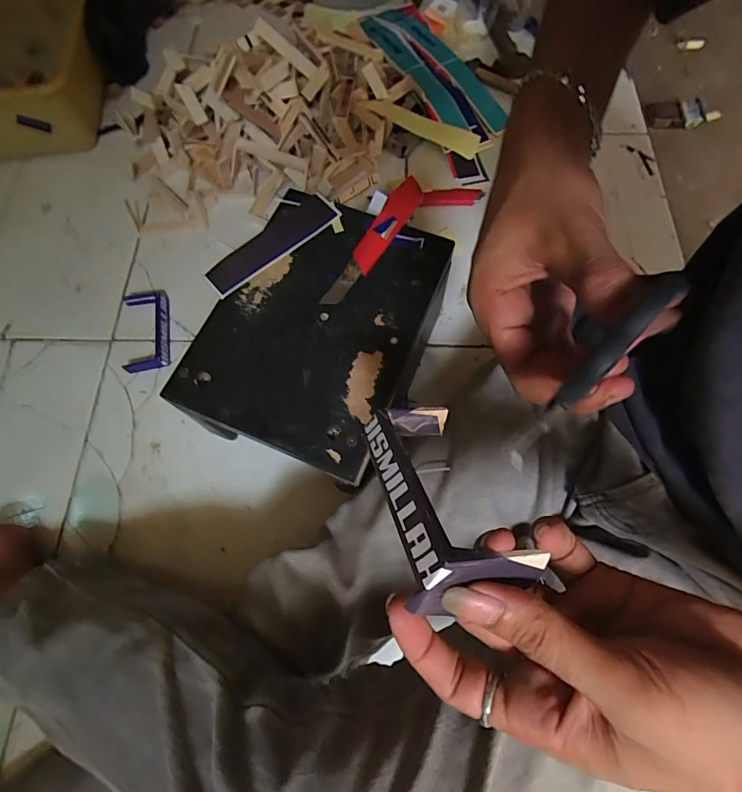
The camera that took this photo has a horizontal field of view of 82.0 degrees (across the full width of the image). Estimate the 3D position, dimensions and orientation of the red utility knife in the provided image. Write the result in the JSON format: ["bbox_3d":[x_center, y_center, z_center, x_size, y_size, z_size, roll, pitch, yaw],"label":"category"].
[{"bbox_3d":[0.005,-0.167,0.456,0.027,0.021,0.176,30,74,12],"label":"red utility knife"}]

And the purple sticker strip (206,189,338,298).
[{"bbox_3d":[-0.116,-0.176,0.482,0.161,0.012,0.067,-39,70,-9],"label":"purple sticker strip"}]

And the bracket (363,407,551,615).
[{"bbox_3d":[0.032,0.042,0.206,0.054,0.021,0.113,-13,36,-3],"label":"bracket"}]

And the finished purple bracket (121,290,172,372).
[{"bbox_3d":[-0.300,-0.087,0.574,0.056,0.014,0.115,-9,70,-1],"label":"finished purple bracket"}]

